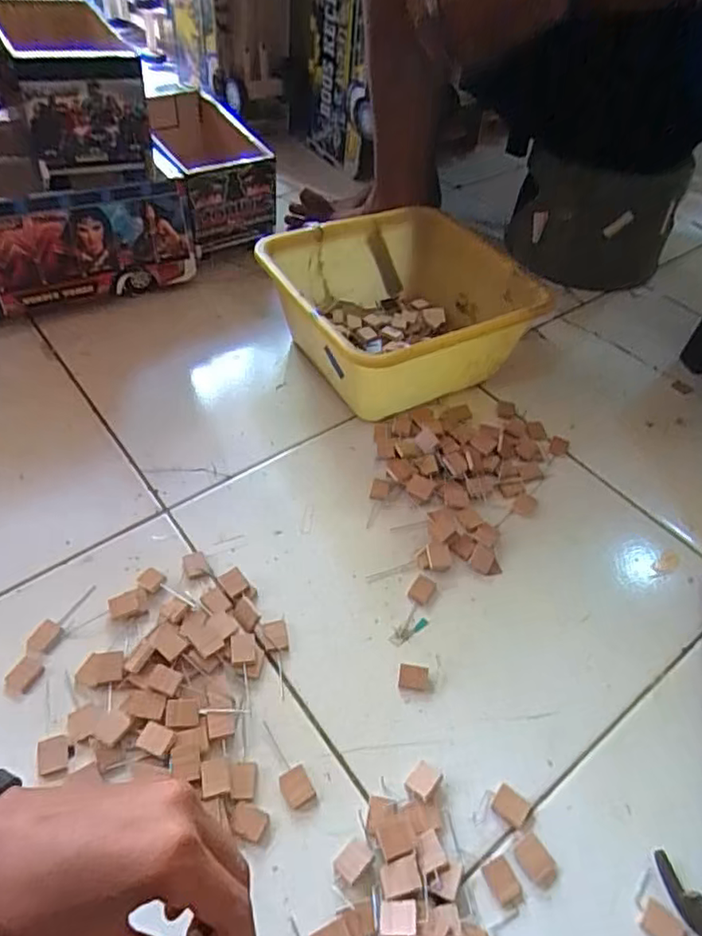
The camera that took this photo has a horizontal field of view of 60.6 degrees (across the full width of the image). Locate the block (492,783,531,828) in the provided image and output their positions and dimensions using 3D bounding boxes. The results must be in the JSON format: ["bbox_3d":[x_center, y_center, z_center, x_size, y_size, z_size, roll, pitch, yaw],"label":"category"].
[{"bbox_3d":[0.116,0.244,0.433,0.024,0.004,0.021,29,53,20],"label":"block"}]

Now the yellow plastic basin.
[{"bbox_3d":[0.054,-0.190,0.731,0.272,0.127,0.275,-22,54,-22],"label":"yellow plastic basin"}]

